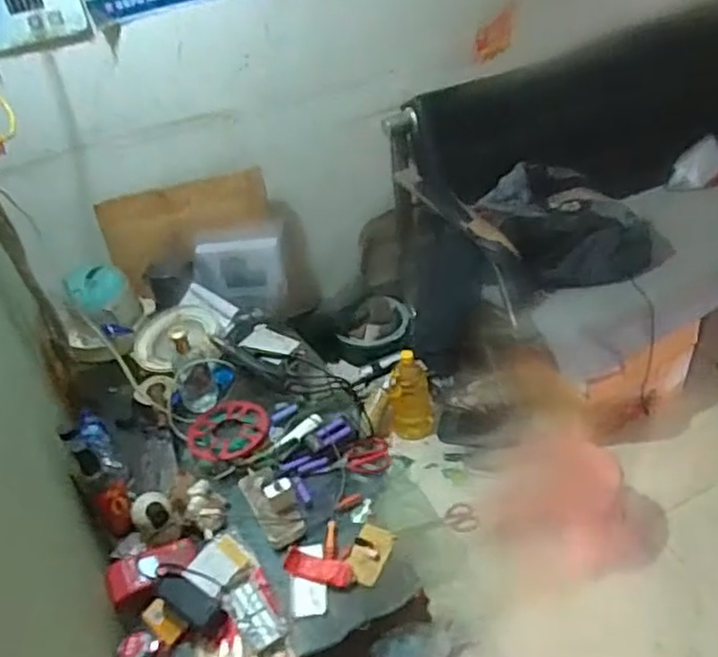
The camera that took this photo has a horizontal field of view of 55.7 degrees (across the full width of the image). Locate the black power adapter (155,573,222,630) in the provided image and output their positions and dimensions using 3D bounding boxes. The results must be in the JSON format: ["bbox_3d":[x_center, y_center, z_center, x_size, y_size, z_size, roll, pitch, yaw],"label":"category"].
[{"bbox_3d":[-0.302,0.478,1.199,0.128,0.022,0.062,17,74,28],"label":"black power adapter"}]

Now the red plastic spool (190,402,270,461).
[{"bbox_3d":[-0.292,0.223,1.541,0.177,0.027,0.170,-3,41,3],"label":"red plastic spool"}]

